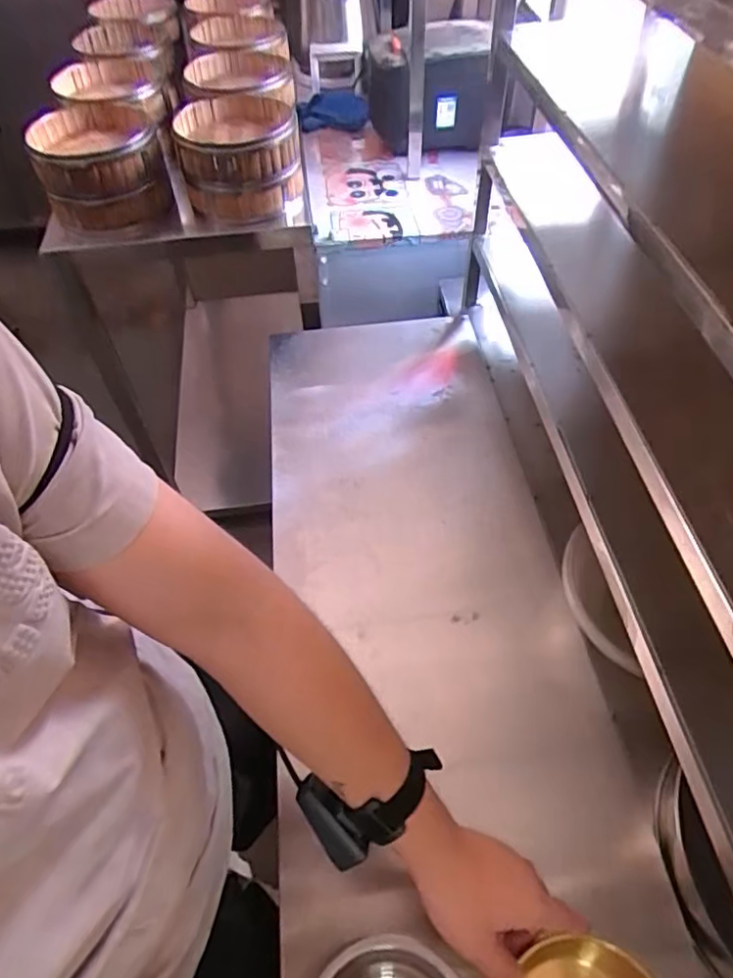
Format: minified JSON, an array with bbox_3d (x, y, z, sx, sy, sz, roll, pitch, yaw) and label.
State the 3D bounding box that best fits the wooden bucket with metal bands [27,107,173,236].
[{"bbox_3d":[-0.470,-0.574,1.051,0.202,0.135,0.224,-17,53,-11],"label":"wooden bucket with metal bands"}]

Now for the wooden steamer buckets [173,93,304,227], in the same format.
[{"bbox_3d":[-0.226,-0.593,1.071,0.207,0.143,0.190,-5,52,-2],"label":"wooden steamer buckets"}]

